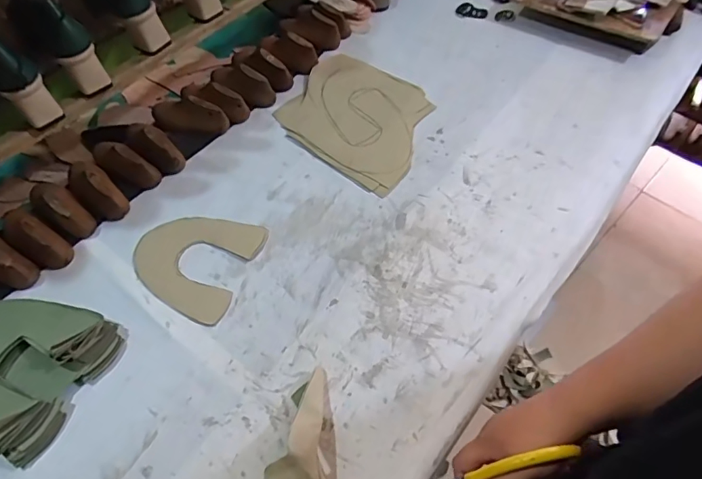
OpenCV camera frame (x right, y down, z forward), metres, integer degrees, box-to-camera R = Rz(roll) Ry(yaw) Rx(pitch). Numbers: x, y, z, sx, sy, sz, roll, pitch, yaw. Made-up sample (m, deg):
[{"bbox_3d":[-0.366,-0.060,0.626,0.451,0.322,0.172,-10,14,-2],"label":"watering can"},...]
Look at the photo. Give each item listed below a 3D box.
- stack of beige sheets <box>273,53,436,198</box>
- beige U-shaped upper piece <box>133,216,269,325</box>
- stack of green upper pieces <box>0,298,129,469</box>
[{"bbox_3d":[0.010,-0.208,0.787,0.253,0.013,0.234,27,63,21],"label":"stack of beige sheets"},{"bbox_3d":[-0.220,0.025,0.657,0.164,0.005,0.151,18,60,15],"label":"beige U-shaped upper piece"},{"bbox_3d":[-0.388,0.144,0.562,0.167,0.053,0.171,22,61,17],"label":"stack of green upper pieces"}]

